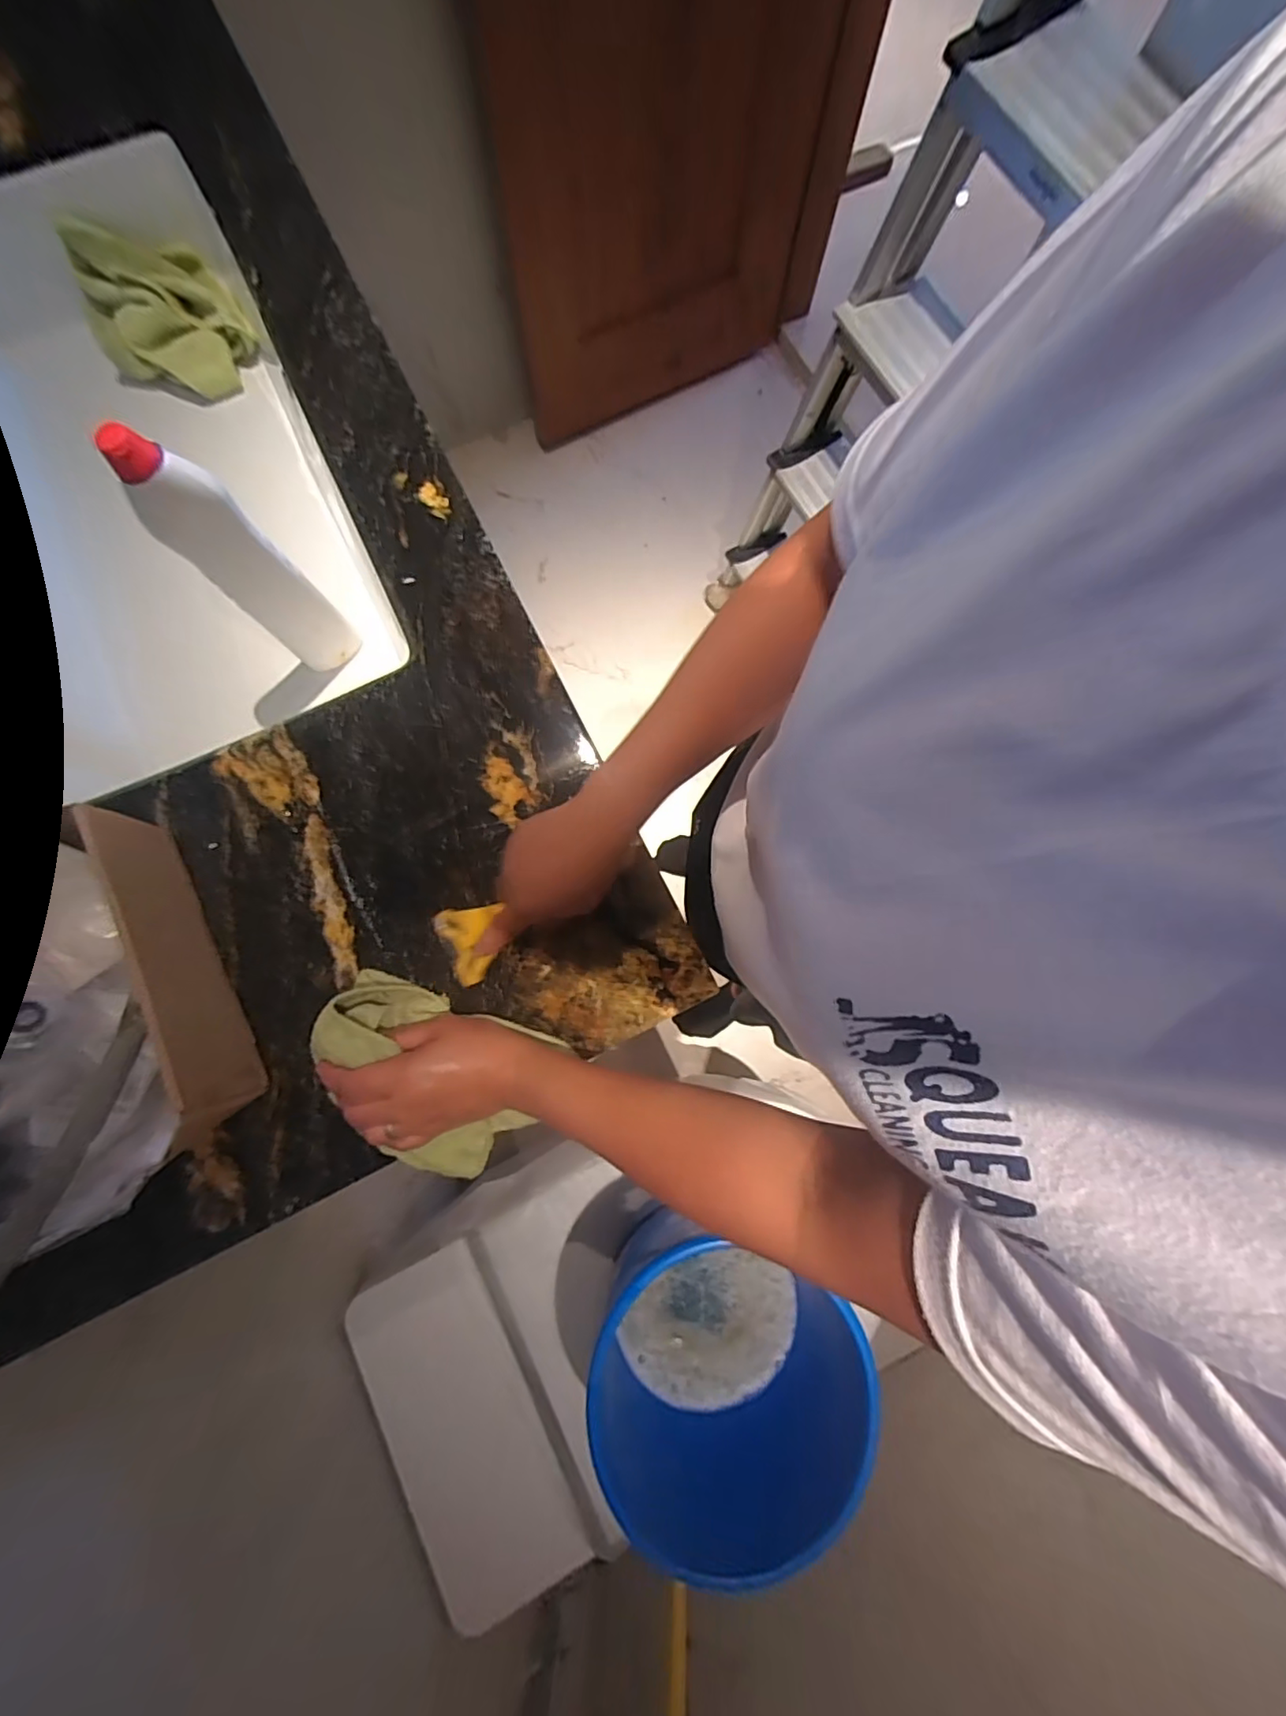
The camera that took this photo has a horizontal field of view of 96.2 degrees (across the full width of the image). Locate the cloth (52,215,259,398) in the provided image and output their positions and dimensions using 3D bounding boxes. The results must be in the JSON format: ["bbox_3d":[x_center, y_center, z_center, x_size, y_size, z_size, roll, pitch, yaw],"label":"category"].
[{"bbox_3d":[-0.588,-0.664,0.706,0.168,0.076,0.185,-33,81,-7],"label":"cloth"}]

